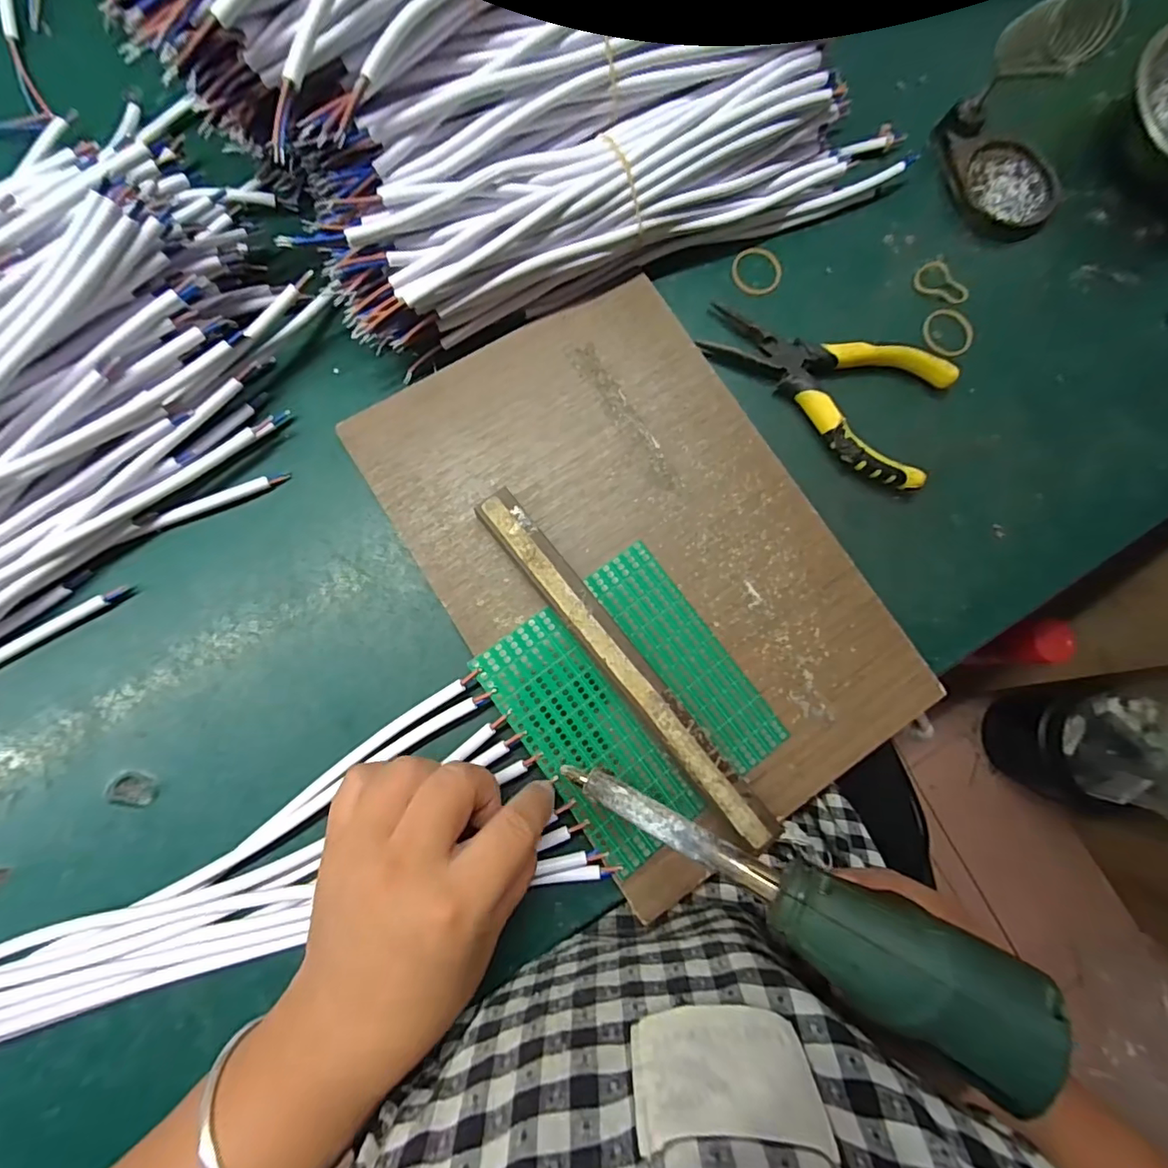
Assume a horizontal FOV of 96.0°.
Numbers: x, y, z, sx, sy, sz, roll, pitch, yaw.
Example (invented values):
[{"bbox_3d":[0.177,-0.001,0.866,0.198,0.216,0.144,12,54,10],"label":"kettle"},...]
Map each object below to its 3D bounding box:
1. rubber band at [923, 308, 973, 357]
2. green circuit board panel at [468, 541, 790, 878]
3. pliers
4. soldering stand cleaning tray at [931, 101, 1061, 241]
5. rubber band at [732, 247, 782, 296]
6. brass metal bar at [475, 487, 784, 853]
[{"bbox_3d":[0.228,-0.158,0.331,0.036,0.004,0.031,-20,85,-11],"label":"rubber band"},{"bbox_3d":[0.025,0.060,0.269,0.109,0.005,0.126,-36,86,-9],"label":"green circuit board panel"},{"bbox_3d":[0.138,-0.116,0.304,0.140,0.016,0.075,25,81,-1],"label":"pliers"},{"bbox_3d":[0.273,-0.274,0.348,0.064,0.014,0.094,-26,85,-8],"label":"soldering stand cleaning tray"},{"bbox_3d":[0.107,-0.193,0.324,0.030,0.004,0.033,1,82,-5],"label":"rubber band"},{"bbox_3d":[0.019,0.041,0.265,0.020,0.018,0.211,-38,87,-9],"label":"brass metal bar"}]

